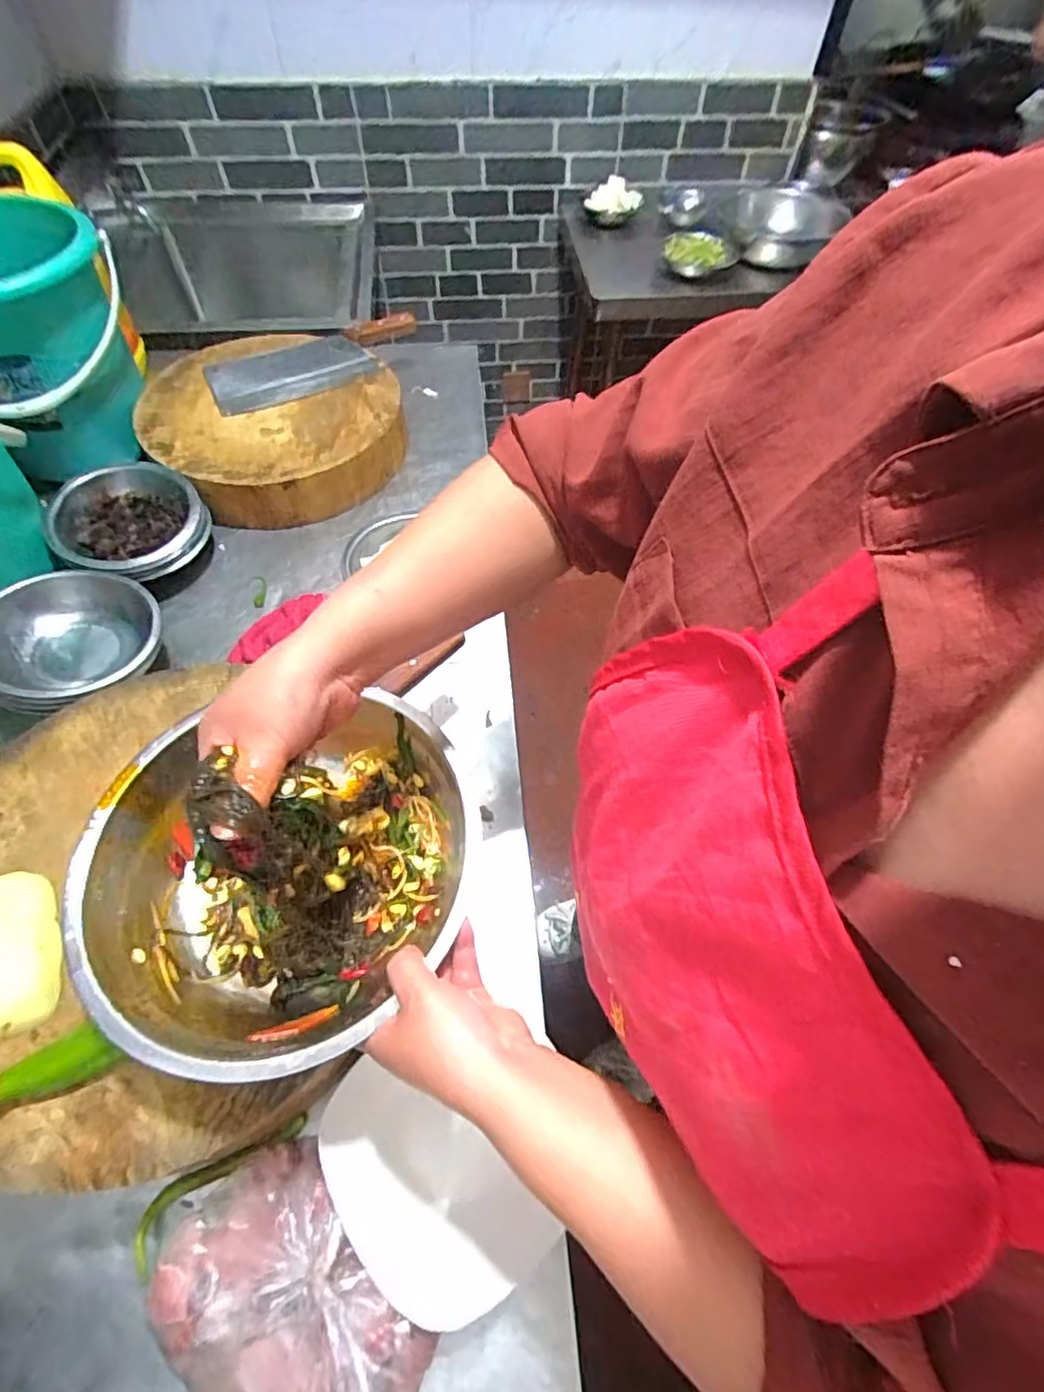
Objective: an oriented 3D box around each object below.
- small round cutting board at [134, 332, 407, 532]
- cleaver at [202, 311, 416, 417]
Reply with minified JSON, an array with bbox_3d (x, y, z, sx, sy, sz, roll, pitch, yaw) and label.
[{"bbox_3d":[-0.348,-0.386,0.844,0.338,0.102,0.317,1,57,-1],"label":"small round cutting board"},{"bbox_3d":[-0.299,-0.509,0.875,0.336,0.028,0.119,-28,62,-18],"label":"cleaver"}]

